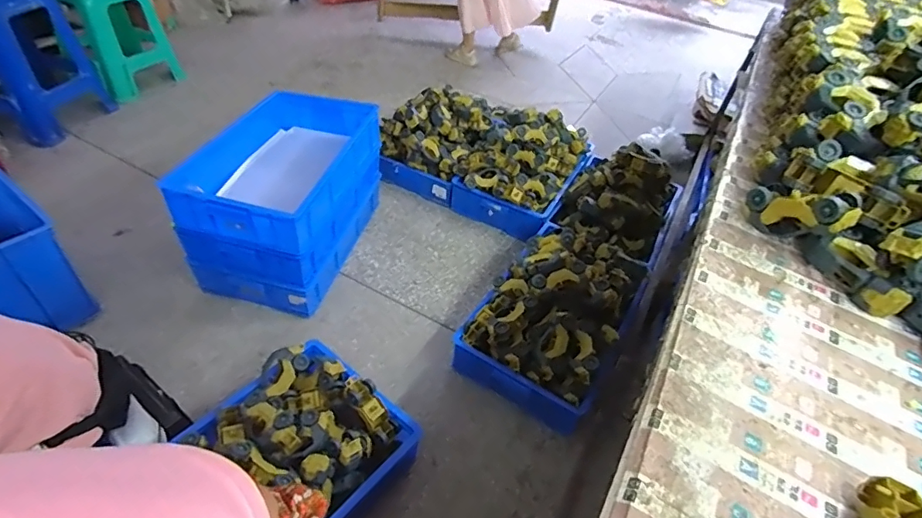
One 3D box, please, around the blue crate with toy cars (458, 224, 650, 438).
[{"bbox_3d":[0.272,0.132,1.411,0.352,0.311,0.578,26,47,18],"label":"blue crate with toy cars"}]

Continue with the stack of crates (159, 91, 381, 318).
[{"bbox_3d":[-0.544,-0.206,1.592,0.380,0.401,0.644,13,44,5],"label":"stack of crates"}]

